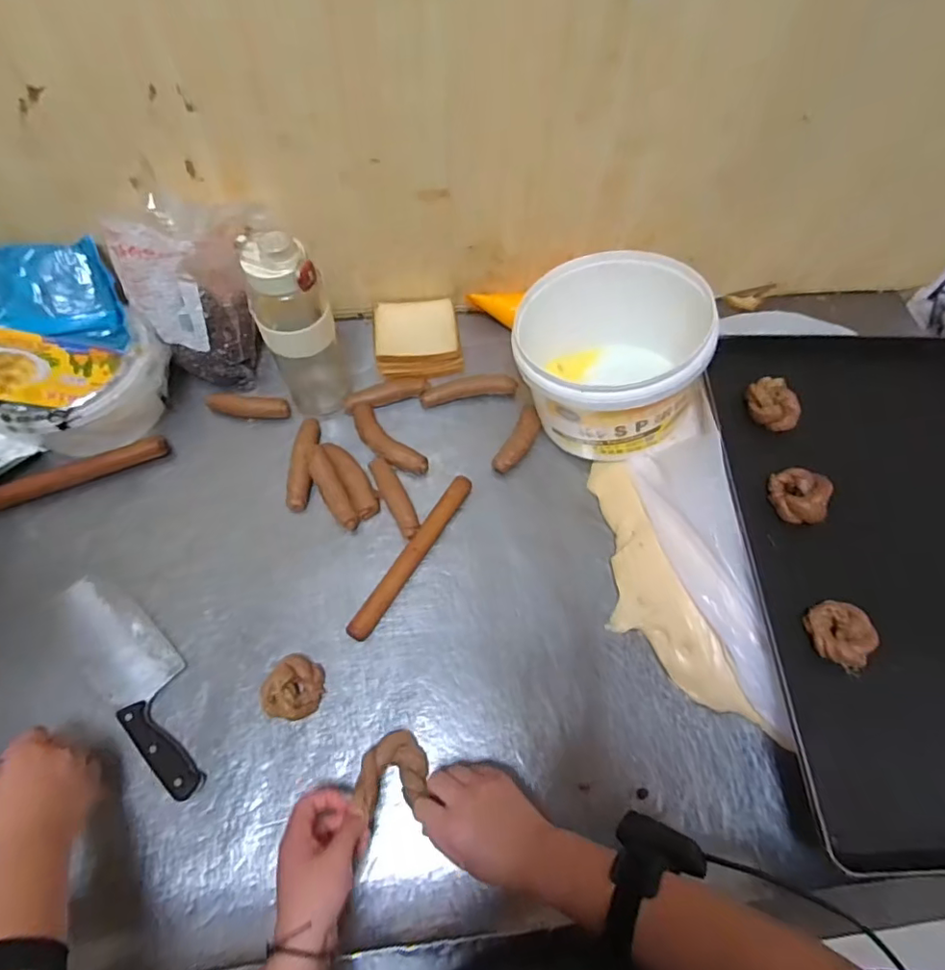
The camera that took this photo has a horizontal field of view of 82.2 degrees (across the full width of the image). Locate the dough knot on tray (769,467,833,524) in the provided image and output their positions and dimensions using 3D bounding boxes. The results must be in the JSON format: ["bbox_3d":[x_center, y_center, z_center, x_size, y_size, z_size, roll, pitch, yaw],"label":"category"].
[{"bbox_3d":[0.391,0.011,0.649,0.063,0.025,0.071,17,63,7],"label":"dough knot on tray"}]

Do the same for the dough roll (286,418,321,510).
[{"bbox_3d":[-0.228,-0.033,0.729,0.032,0.027,0.136,4,63,0],"label":"dough roll"}]

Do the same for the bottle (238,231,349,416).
[{"bbox_3d":[-0.220,-0.201,0.683,0.087,0.252,0.073,-33,68,-17],"label":"bottle"}]

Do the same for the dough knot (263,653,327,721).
[{"bbox_3d":[-0.195,0.224,0.597,0.058,0.029,0.066,27,65,11],"label":"dough knot"}]

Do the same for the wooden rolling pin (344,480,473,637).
[{"bbox_3d":[-0.073,0.084,0.674,0.026,0.026,0.240,30,66,13],"label":"wooden rolling pin"}]

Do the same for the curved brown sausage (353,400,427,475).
[{"bbox_3d":[-0.121,-0.060,0.752,0.045,0.024,0.137,-40,71,-20],"label":"curved brown sausage"}]

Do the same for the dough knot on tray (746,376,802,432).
[{"bbox_3d":[0.388,-0.104,0.700,0.048,0.029,0.072,-11,64,-8],"label":"dough knot on tray"}]

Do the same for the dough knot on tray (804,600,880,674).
[{"bbox_3d":[0.394,0.159,0.575,0.057,0.024,0.070,-18,65,-11],"label":"dough knot on tray"}]

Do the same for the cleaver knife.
[{"bbox_3d":[-0.379,0.207,0.609,0.297,0.023,0.079,40,68,17],"label":"cleaver knife"}]

